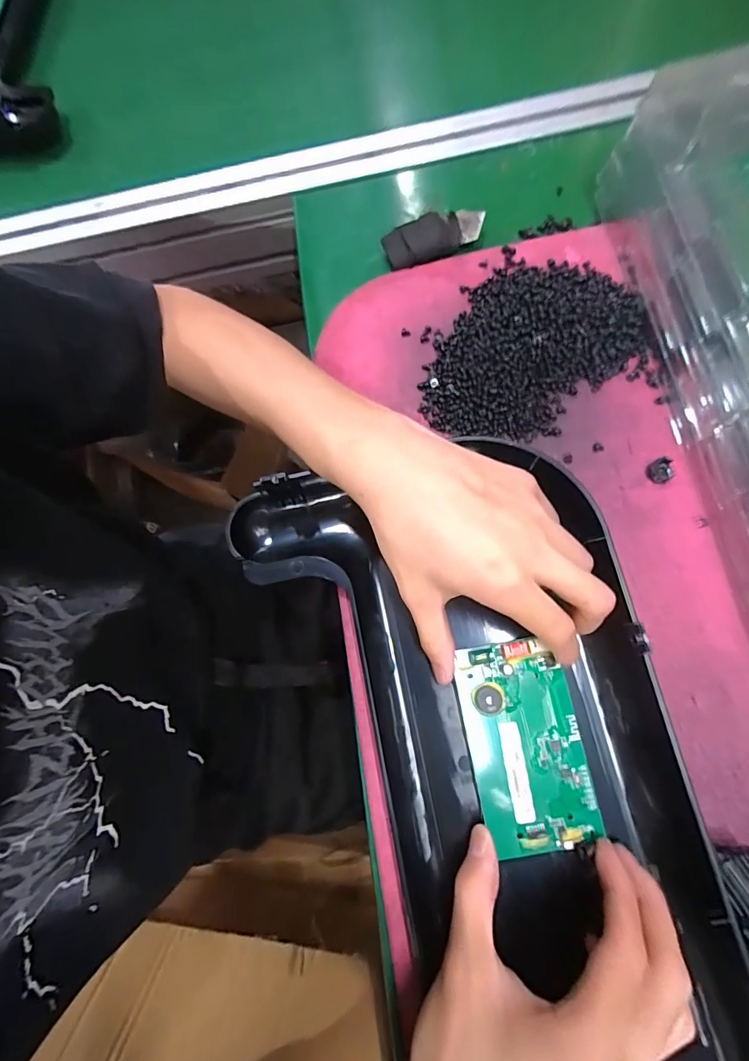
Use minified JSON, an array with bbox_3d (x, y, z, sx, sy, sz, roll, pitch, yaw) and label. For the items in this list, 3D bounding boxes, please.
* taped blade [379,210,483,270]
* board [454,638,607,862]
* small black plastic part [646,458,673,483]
[{"bbox_3d":[0.042,-0.213,0.332,0.071,0.018,0.024,-9,76,18],"label":"taped blade"},{"bbox_3d":[0.082,0.115,0.247,0.059,0.011,0.105,-11,77,-1],"label":"board"},{"bbox_3d":[0.174,-0.036,0.279,0.013,0.006,0.014,-10,77,-1],"label":"small black plastic part"}]

